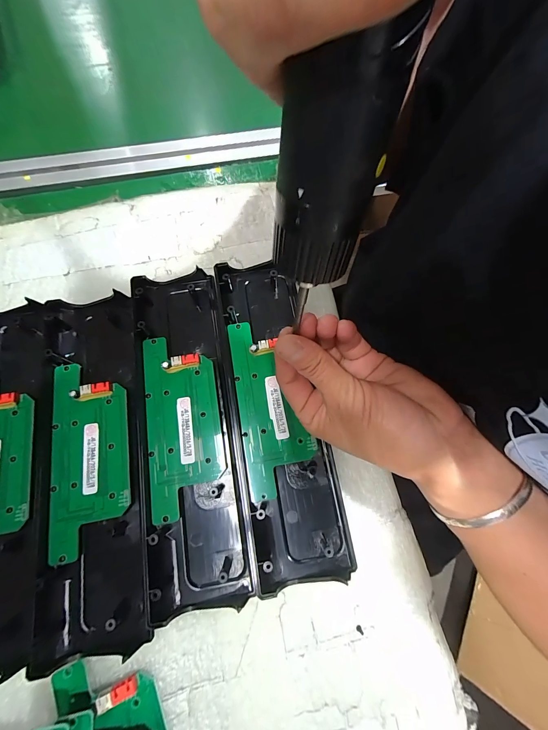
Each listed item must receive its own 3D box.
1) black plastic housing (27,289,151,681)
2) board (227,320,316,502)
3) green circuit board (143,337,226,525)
[{"bbox_3d":[-0.136,0.062,0.216,0.069,0.014,0.246,-10,73,-5],"label":"black plastic housing"},{"bbox_3d":[-0.002,0.028,0.230,0.051,0.014,0.134,-9,73,-5],"label":"board"},{"bbox_3d":[-0.069,0.041,0.224,0.054,0.013,0.132,-9,73,-5],"label":"green circuit board"}]

